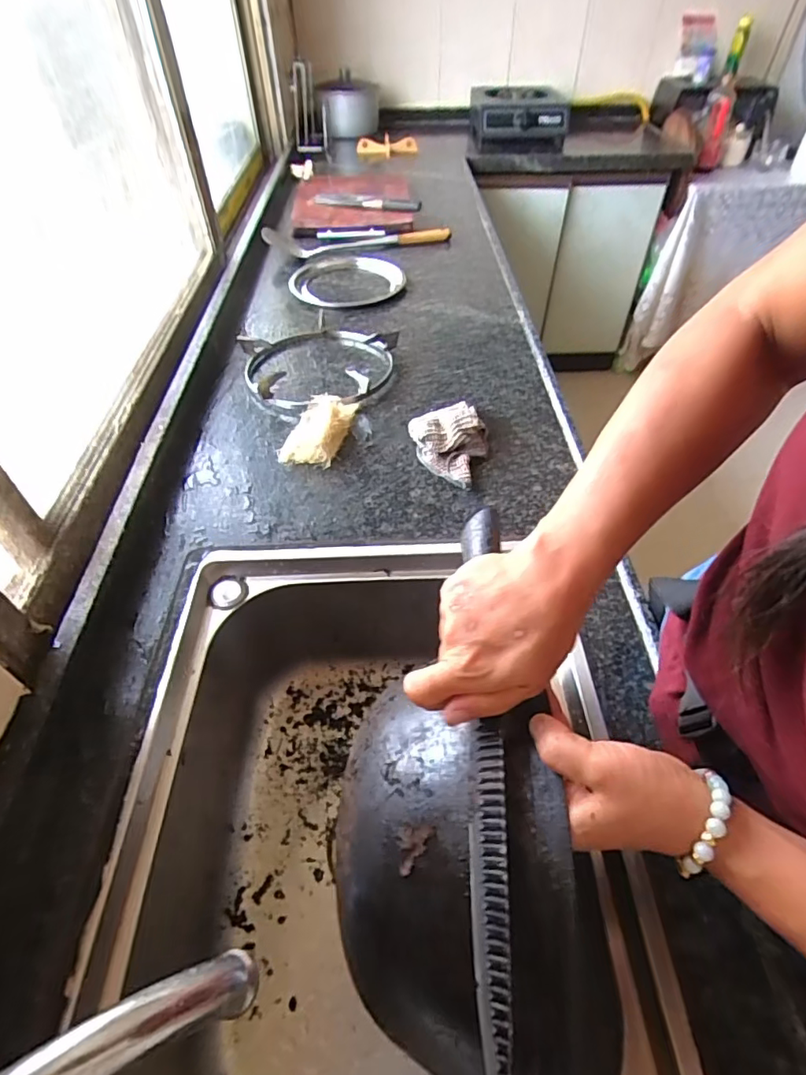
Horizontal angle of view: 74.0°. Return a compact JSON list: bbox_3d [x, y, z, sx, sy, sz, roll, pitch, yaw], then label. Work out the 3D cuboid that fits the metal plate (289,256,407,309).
[{"bbox_3d":[-0.108,-0.505,1.055,0.209,0.023,0.215,0,47,0],"label":"metal plate"}]

